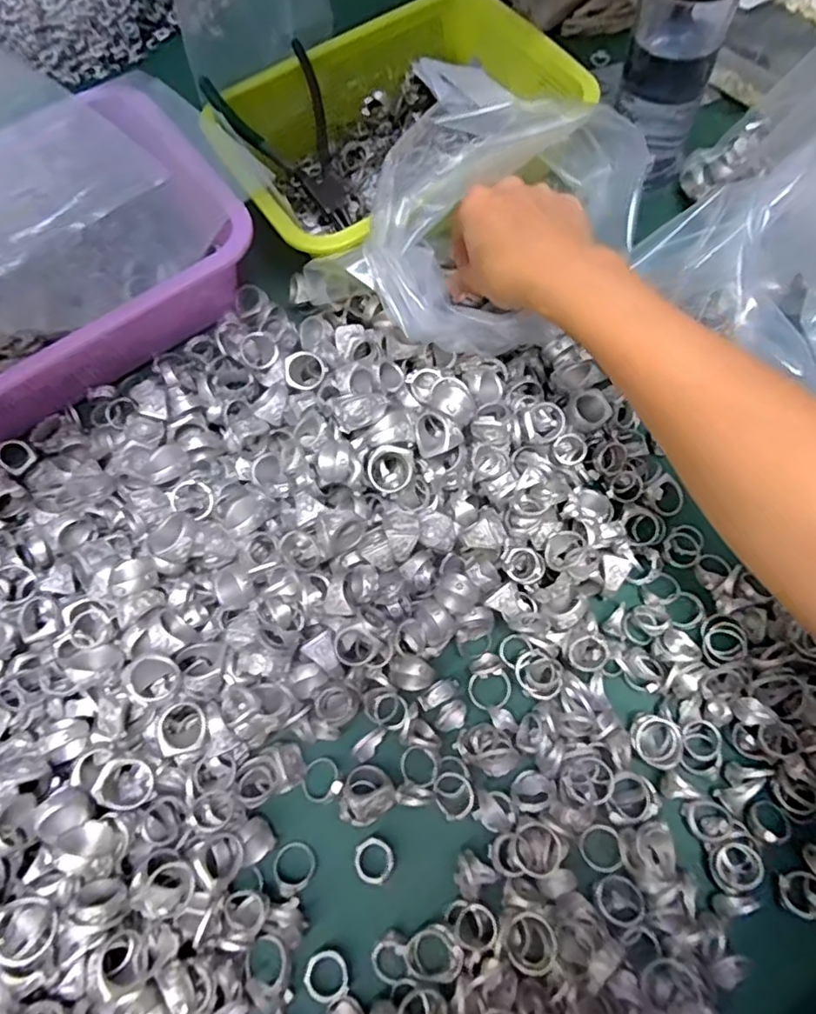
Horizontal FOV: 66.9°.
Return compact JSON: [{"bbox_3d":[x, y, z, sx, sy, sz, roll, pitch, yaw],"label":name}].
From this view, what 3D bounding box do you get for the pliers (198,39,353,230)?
[{"bbox_3d":[-0.088,-0.287,0.494,0.086,0.017,0.139,-34,100,-17],"label":"pliers"}]

